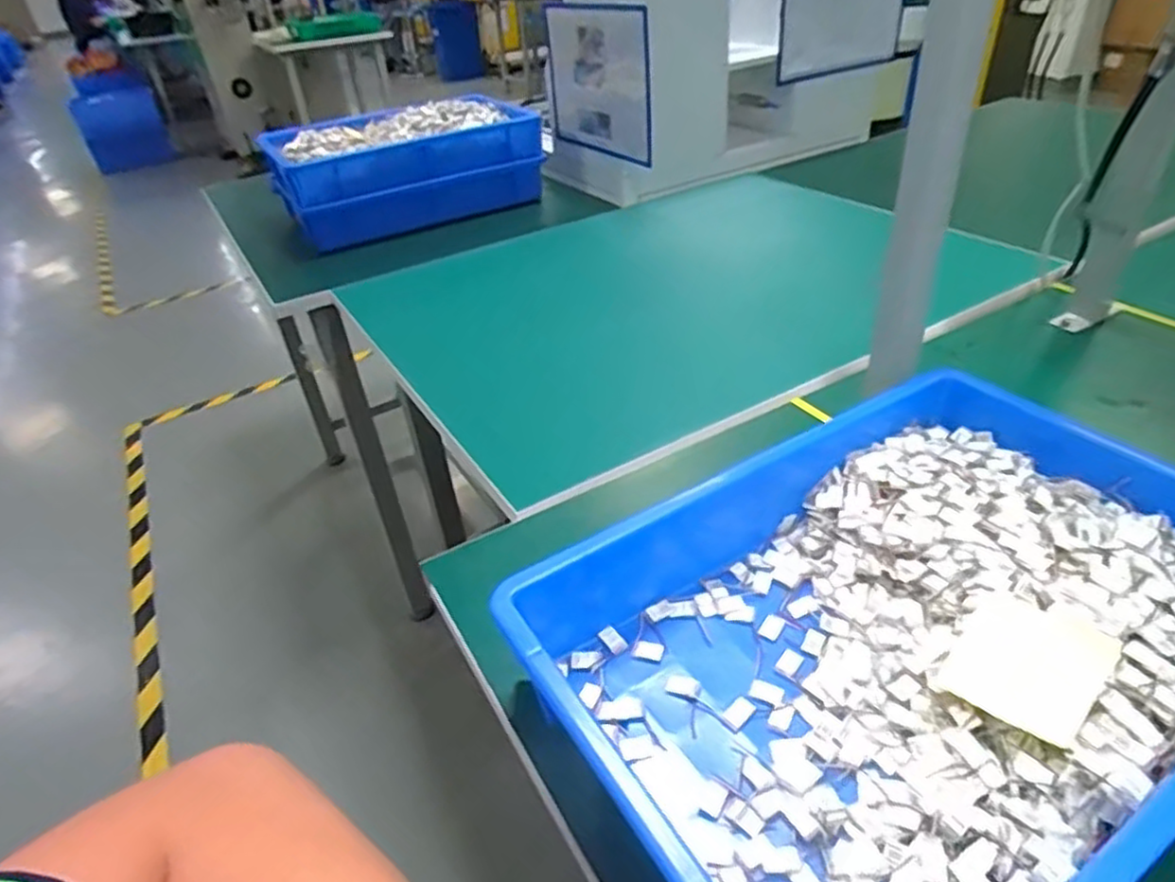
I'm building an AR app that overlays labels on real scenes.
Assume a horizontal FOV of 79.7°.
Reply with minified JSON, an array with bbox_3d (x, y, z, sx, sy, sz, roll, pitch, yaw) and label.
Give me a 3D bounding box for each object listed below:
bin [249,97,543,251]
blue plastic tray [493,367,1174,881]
[{"bbox_3d":[-0.337,-0.513,1.310,0.461,0.165,0.253,-22,39,-20],"label":"bin"},{"bbox_3d":[0.195,0.113,0.442,0.439,0.082,0.314,-22,38,-24],"label":"blue plastic tray"}]

